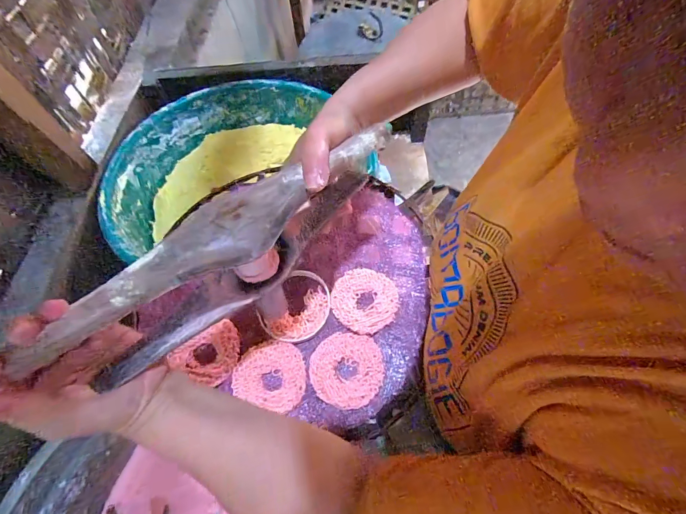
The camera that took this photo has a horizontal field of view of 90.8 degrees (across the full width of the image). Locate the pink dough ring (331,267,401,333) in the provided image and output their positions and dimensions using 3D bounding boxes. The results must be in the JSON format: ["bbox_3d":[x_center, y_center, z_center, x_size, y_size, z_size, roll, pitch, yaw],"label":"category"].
[{"bbox_3d":[0.026,0.050,0.405,0.078,0.011,0.077,-1,62,2],"label":"pink dough ring"}]

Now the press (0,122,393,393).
[{"bbox_3d":[-0.076,-0.010,0.283,0.309,0.085,0.051,-39,67,-23],"label":"press"}]

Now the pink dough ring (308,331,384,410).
[{"bbox_3d":[0.004,0.123,0.370,0.077,0.006,0.077,-1,62,2],"label":"pink dough ring"}]

